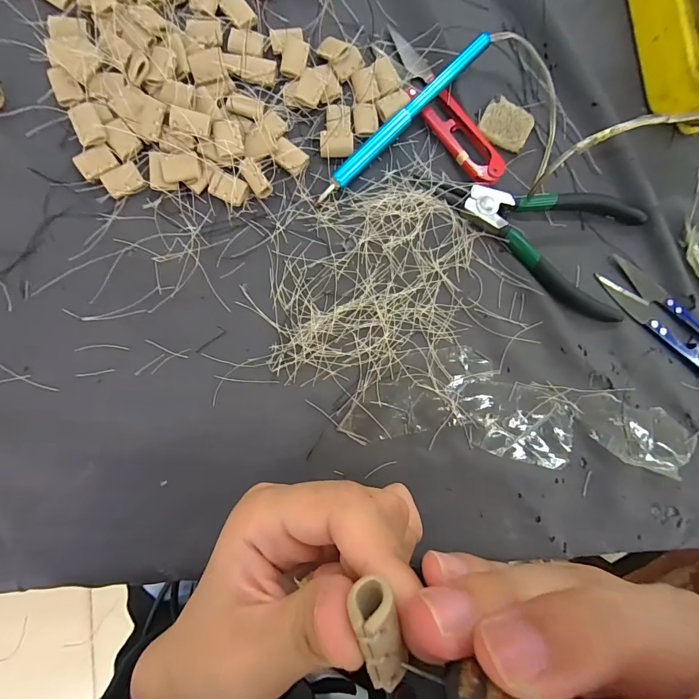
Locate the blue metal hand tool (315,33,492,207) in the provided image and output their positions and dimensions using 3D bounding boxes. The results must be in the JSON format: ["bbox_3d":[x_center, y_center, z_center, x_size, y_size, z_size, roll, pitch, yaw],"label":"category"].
[{"bbox_3d":[0.031,-0.138,0.221,0.010,0.015,0.141,45,82,0],"label":"blue metal hand tool"}]

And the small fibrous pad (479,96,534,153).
[{"bbox_3d":[0.099,-0.142,0.234,0.031,0.006,0.030,25,83,-3],"label":"small fibrous pad"}]

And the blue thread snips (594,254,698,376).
[{"bbox_3d":[0.205,-0.013,0.229,0.114,0.006,0.027,45,82,0],"label":"blue thread snips"}]

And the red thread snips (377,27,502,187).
[{"bbox_3d":[0.056,-0.149,0.227,0.026,0.007,0.112,-39,89,-8],"label":"red thread snips"}]

